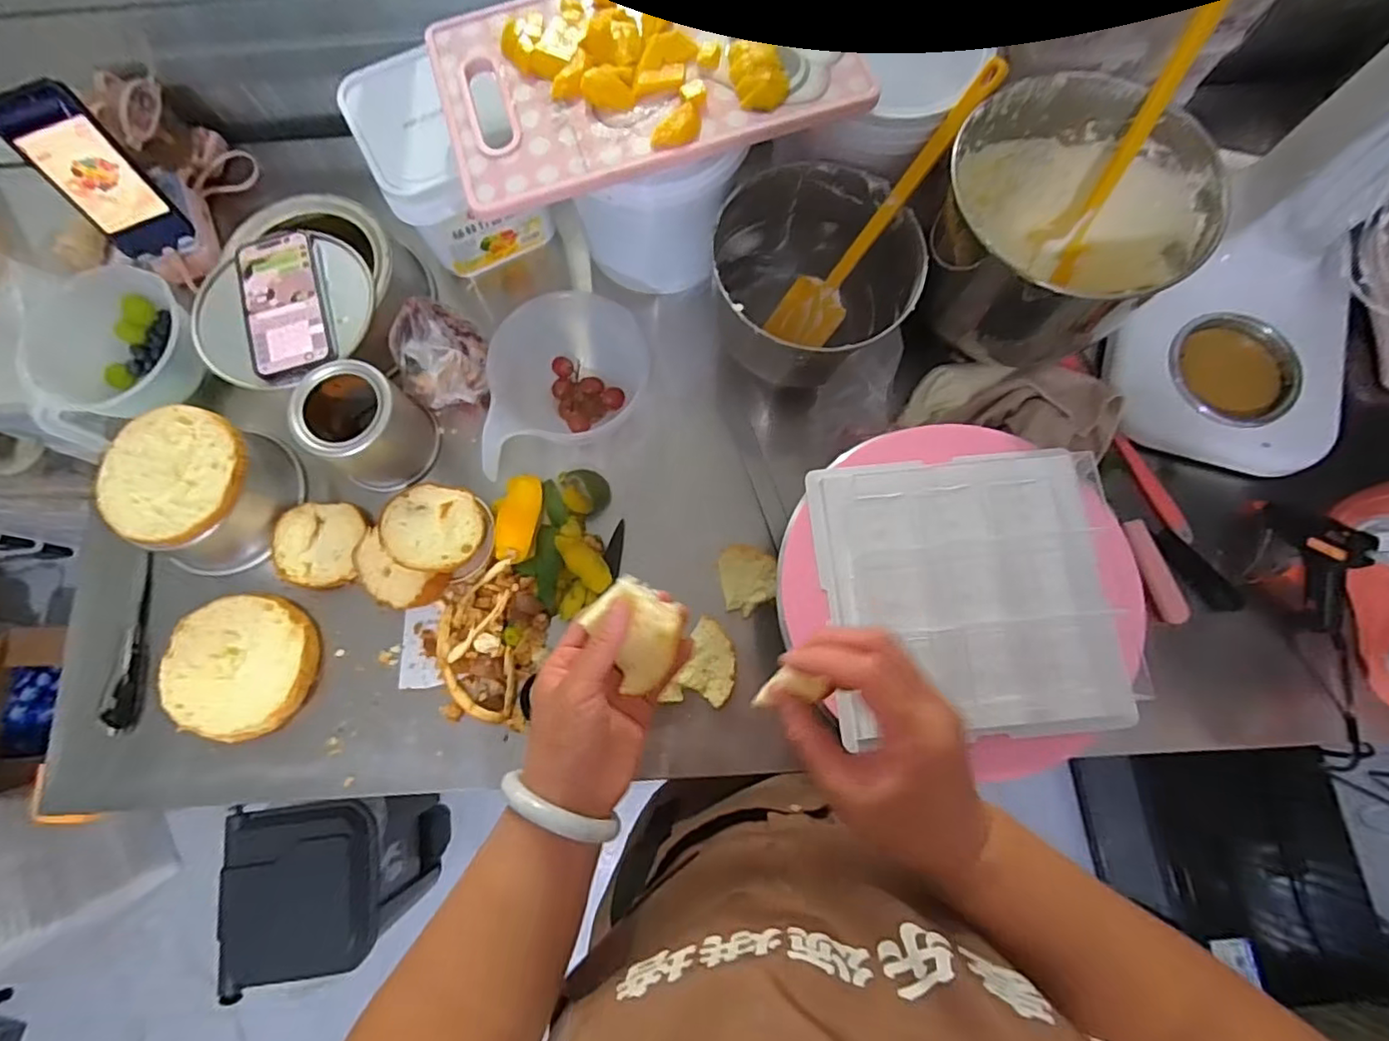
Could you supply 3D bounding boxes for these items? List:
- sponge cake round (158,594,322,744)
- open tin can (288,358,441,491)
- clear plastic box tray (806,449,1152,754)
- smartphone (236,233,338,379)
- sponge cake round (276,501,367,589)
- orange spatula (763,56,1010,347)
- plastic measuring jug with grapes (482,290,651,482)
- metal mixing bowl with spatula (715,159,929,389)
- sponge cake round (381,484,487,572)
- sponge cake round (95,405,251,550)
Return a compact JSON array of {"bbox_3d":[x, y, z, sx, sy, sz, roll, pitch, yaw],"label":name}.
[{"bbox_3d":[-0.448,0.144,0.603,0.134,0.026,0.135,2,77,1],"label":"sponge cake round"},{"bbox_3d":[-0.337,-0.096,0.629,0.109,0.101,0.102,36,80,9],"label":"open tin can"},{"bbox_3d":[0.232,0.053,0.488,0.247,0.037,0.221,-4,77,0],"label":"clear plastic box tray"},{"bbox_3d":[-0.419,-0.222,0.621,0.078,0.009,0.157,-19,77,-3],"label":"smartphone"},{"bbox_3d":[-0.391,0.024,0.635,0.084,0.020,0.087,0,77,1],"label":"sponge cake round"},{"bbox_3d":[0.184,-0.296,0.602,0.067,0.028,0.293,46,123,10],"label":"orange spatula"},{"bbox_3d":[-0.129,-0.137,0.641,0.148,0.098,0.193,7,77,3],"label":"plastic measuring jug with grapes"},{"bbox_3d":[0.124,-0.248,0.648,0.198,0.143,0.186,0,77,1],"label":"metal mixing bowl with spatula"},{"bbox_3d":[-0.262,0.005,0.611,0.093,0.013,0.091,7,59,-13],"label":"sponge cake round"},{"bbox_3d":[-0.497,-0.048,0.581,0.125,0.018,0.131,0,77,1],"label":"sponge cake round"}]

